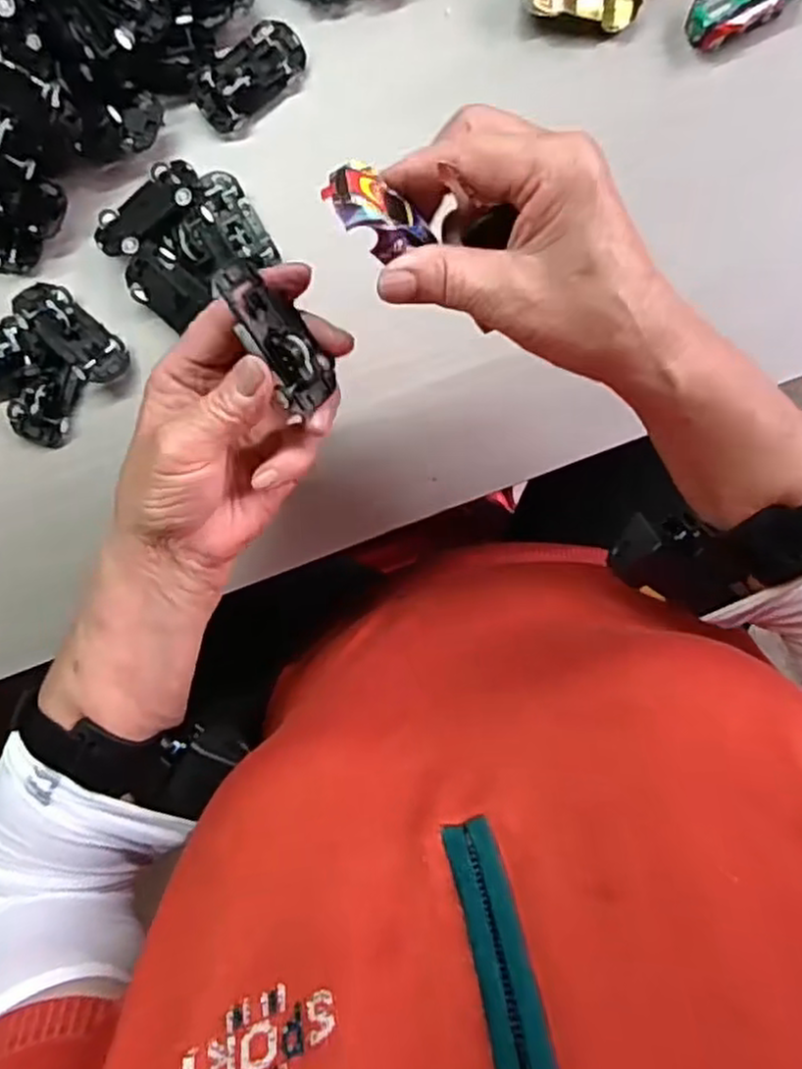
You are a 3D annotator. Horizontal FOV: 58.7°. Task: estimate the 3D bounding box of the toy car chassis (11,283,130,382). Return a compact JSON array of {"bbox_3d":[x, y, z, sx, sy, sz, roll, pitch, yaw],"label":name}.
[{"bbox_3d":[-0.181,-0.110,0.389,0.064,0.013,0.029,42,92,-4],"label":"toy car chassis"}]

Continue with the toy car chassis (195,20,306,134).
[{"bbox_3d":[-0.082,-0.250,0.387,0.063,0.017,0.027,-39,94,1],"label":"toy car chassis"}]

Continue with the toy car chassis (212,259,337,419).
[{"bbox_3d":[-0.051,-0.082,0.292,0.026,0.018,0.061,-46,115,-25],"label":"toy car chassis"}]

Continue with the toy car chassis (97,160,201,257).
[{"bbox_3d":[-0.139,-0.178,0.388,0.064,0.009,0.033,-42,69,-1],"label":"toy car chassis"}]

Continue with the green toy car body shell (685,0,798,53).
[{"bbox_3d":[0.187,-0.291,0.389,0.061,0.014,0.030,-28,94,1],"label":"green toy car body shell"}]

